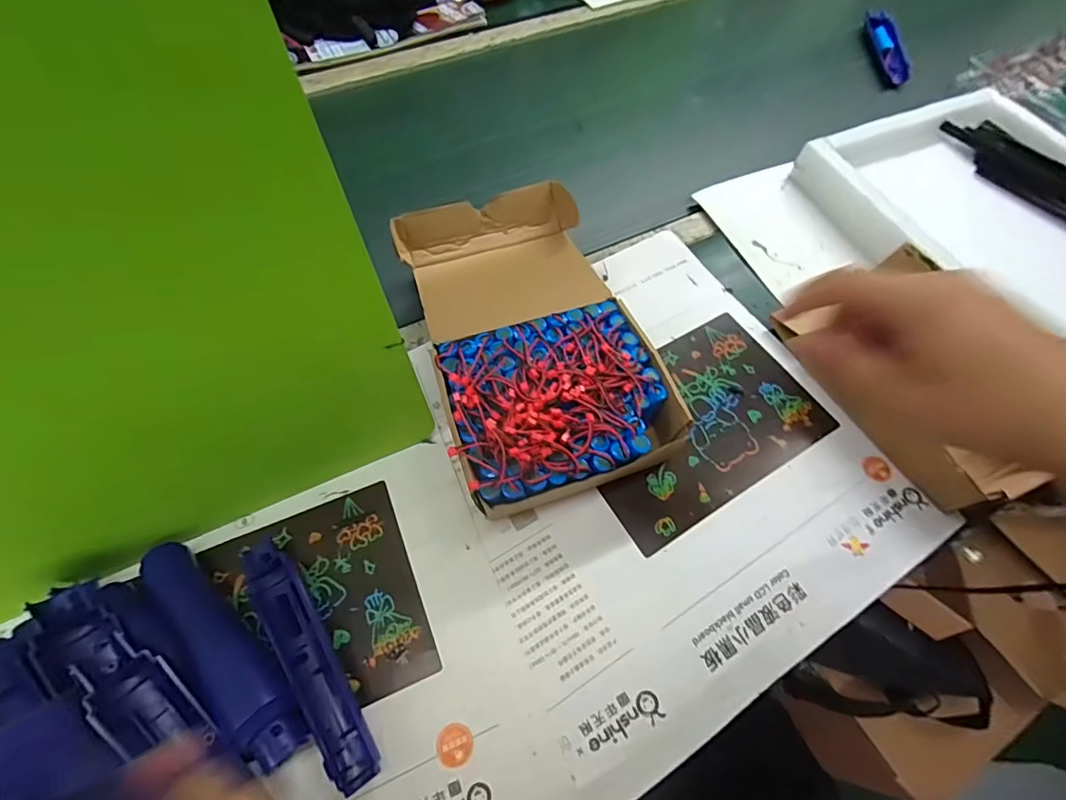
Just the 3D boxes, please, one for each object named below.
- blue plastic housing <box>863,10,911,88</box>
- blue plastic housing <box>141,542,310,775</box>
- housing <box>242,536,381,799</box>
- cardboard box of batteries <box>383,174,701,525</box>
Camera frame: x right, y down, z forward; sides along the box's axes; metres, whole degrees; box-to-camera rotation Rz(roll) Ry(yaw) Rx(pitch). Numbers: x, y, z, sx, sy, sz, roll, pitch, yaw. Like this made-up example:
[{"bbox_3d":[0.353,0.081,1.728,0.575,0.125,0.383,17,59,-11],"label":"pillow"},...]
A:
[{"bbox_3d":[0.509,-0.505,0.710,0.037,0.020,0.153,2,63,0],"label":"blue plastic housing"},{"bbox_3d":[-0.205,0.158,0.321,0.167,0.027,0.029,42,70,18],"label":"blue plastic housing"},{"bbox_3d":[-0.150,0.167,0.328,0.034,0.023,0.168,-32,68,-16],"label":"housing"},{"bbox_3d":[-0.003,-0.064,0.428,0.172,0.068,0.304,-16,64,-9],"label":"cardboard box of batteries"}]

